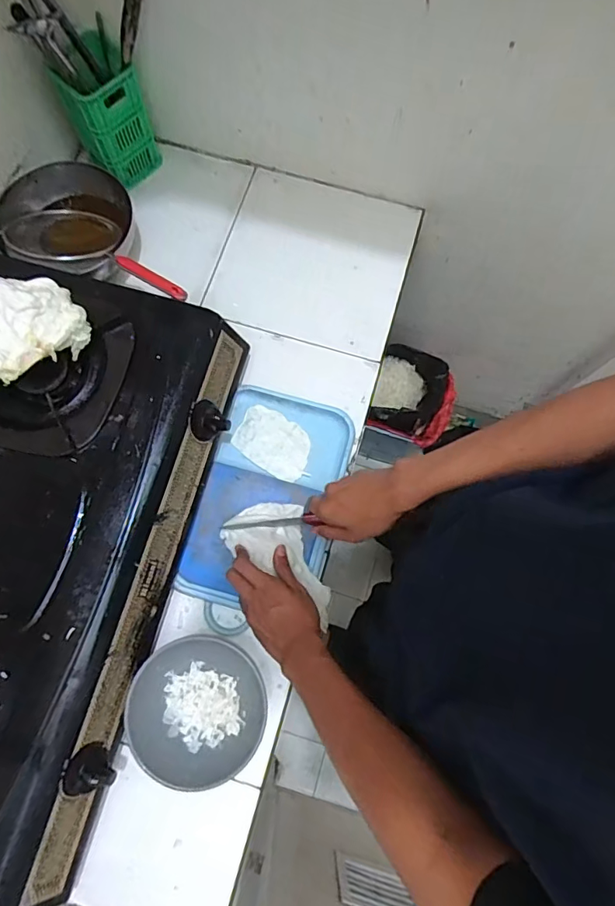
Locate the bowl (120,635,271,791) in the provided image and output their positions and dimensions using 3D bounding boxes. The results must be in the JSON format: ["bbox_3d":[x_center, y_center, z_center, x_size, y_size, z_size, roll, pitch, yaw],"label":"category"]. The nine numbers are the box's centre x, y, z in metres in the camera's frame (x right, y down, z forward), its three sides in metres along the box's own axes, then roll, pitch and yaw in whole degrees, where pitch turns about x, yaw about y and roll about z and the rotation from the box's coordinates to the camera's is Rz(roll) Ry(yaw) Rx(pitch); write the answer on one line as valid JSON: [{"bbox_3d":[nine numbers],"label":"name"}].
[{"bbox_3d":[-0.131,0.307,0.601,0.159,0.071,0.146,1,74,-2],"label":"bowl"}]

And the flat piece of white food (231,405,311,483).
[{"bbox_3d":[-0.047,-0.015,0.718,0.112,0.008,0.080,28,75,6],"label":"flat piece of white food"}]

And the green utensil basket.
[{"bbox_3d":[-0.298,-0.503,0.745,0.096,0.160,0.092,-34,78,-11],"label":"green utensil basket"}]

